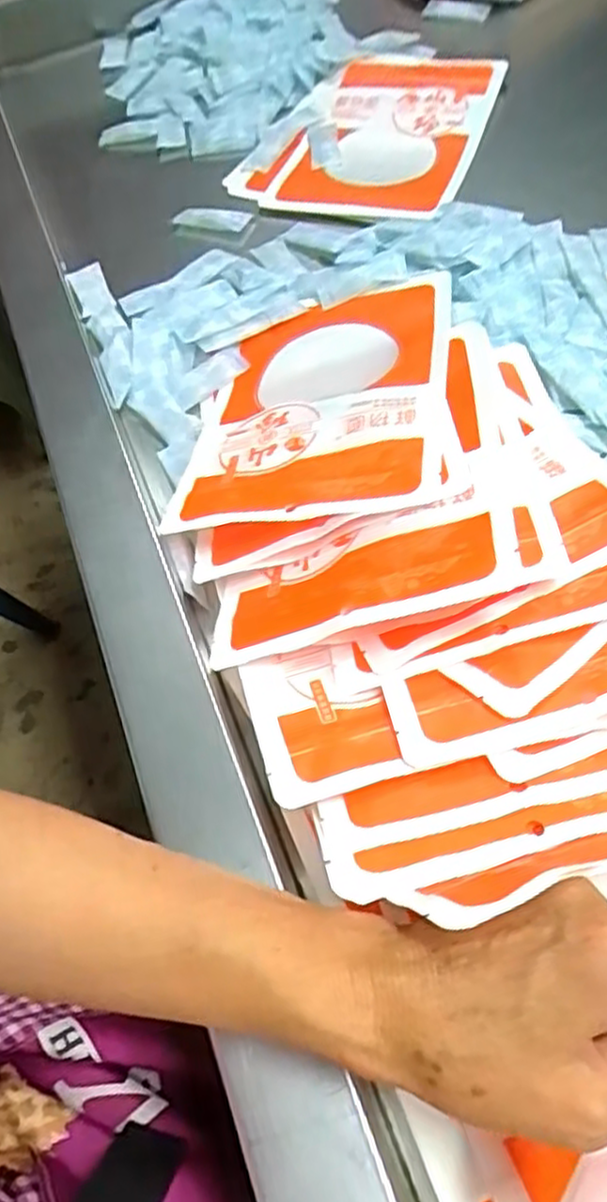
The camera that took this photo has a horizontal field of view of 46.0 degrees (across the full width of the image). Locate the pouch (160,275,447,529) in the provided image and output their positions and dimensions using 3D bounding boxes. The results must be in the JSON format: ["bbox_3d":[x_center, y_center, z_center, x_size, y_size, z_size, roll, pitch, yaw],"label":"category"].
[{"bbox_3d":[0.007,-0.136,0.471,0.163,0.010,0.233,-5,48,20],"label":"pouch"}]

